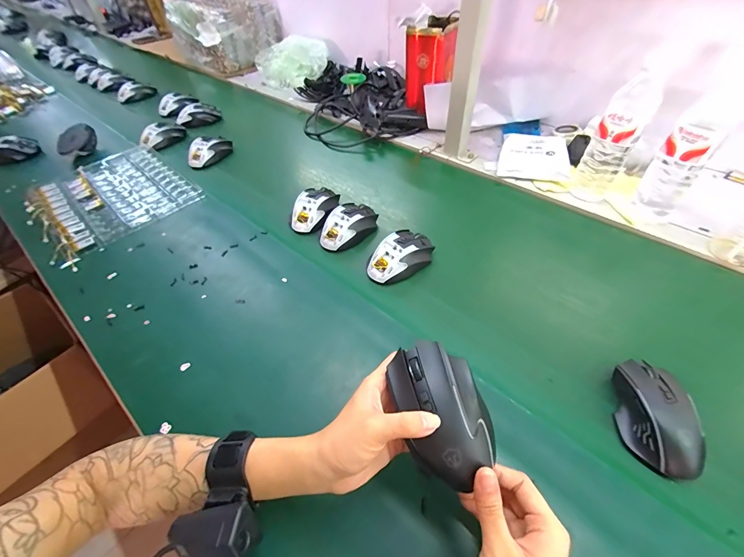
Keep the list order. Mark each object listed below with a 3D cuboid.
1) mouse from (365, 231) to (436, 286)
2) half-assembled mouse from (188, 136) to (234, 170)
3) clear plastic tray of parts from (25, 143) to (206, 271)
[{"bbox_3d":[0.044,-0.040,0.531,0.113,0.033,0.076,-35,55,-24],"label":"mouse"},{"bbox_3d":[-0.377,-0.300,0.789,0.112,0.040,0.066,-35,56,-25],"label":"half-assembled mouse"},{"bbox_3d":[-0.529,-0.173,0.690,0.268,0.026,0.304,-38,57,-26],"label":"clear plastic tray of parts"}]

